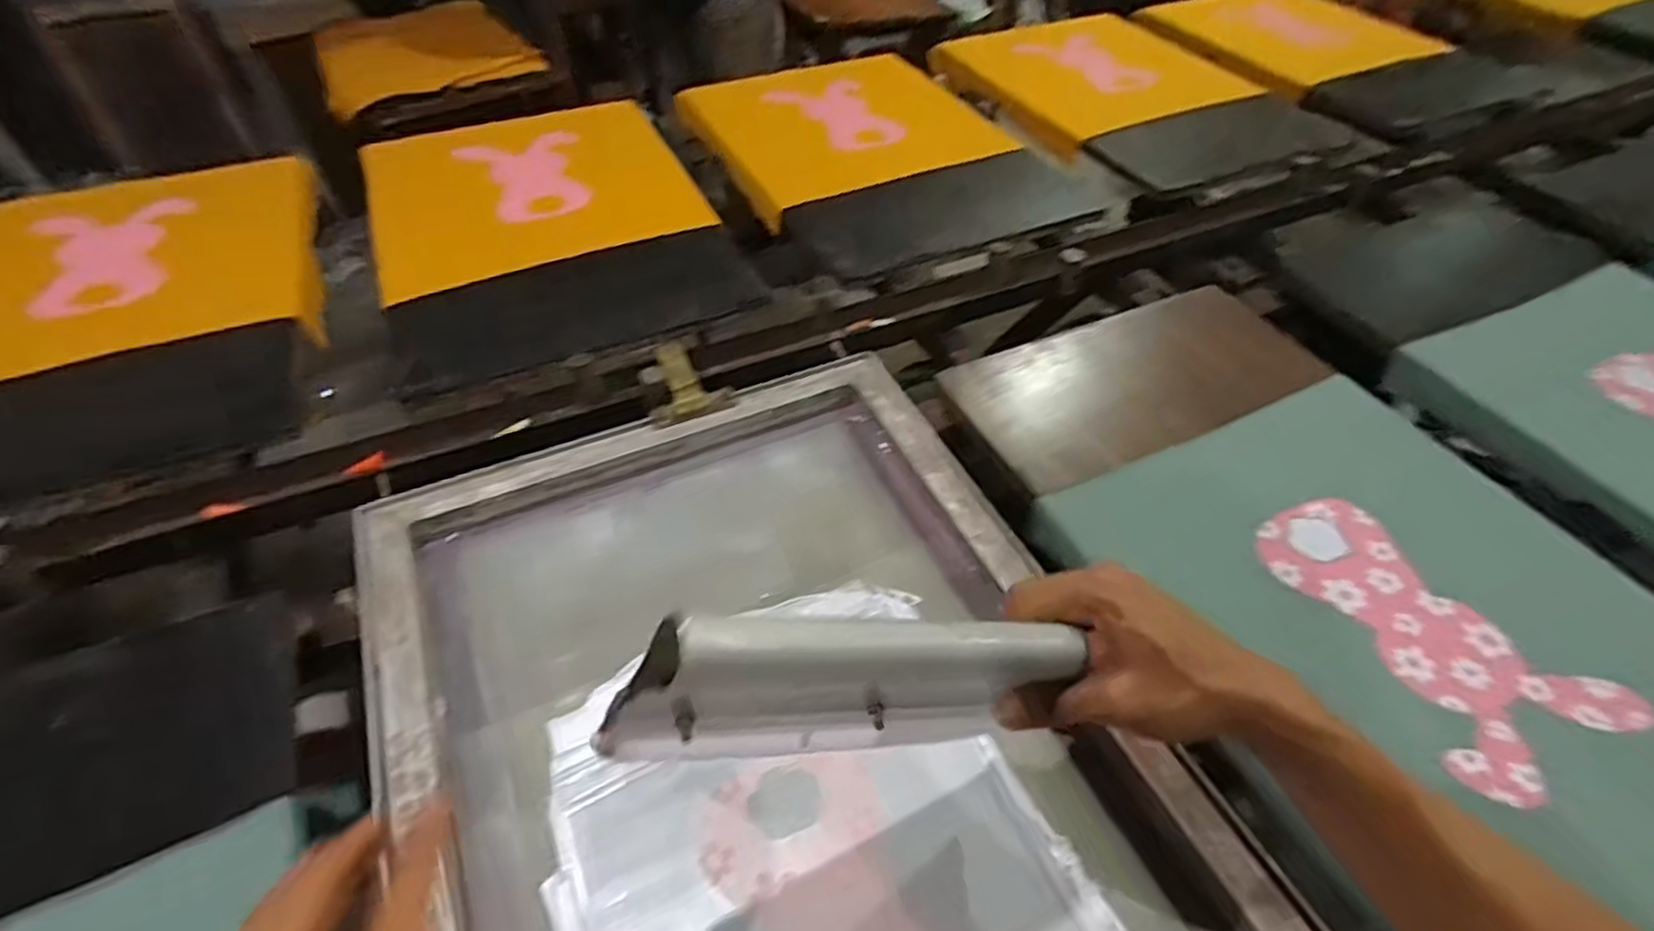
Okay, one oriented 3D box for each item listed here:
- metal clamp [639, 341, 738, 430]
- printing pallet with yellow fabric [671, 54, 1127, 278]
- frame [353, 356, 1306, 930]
[{"bbox_3d":[-0.133,-0.079,0.685,0.076,0.025,0.091,-15,50,-13],"label":"metal clamp"},{"bbox_3d":[0.073,-0.483,1.102,0.439,0.056,0.598,-22,53,-17],"label":"printing pallet with yellow fabric"},{"bbox_3d":[-0.025,0.197,0.466,0.453,0.050,0.649,-19,51,-18],"label":"frame"}]

